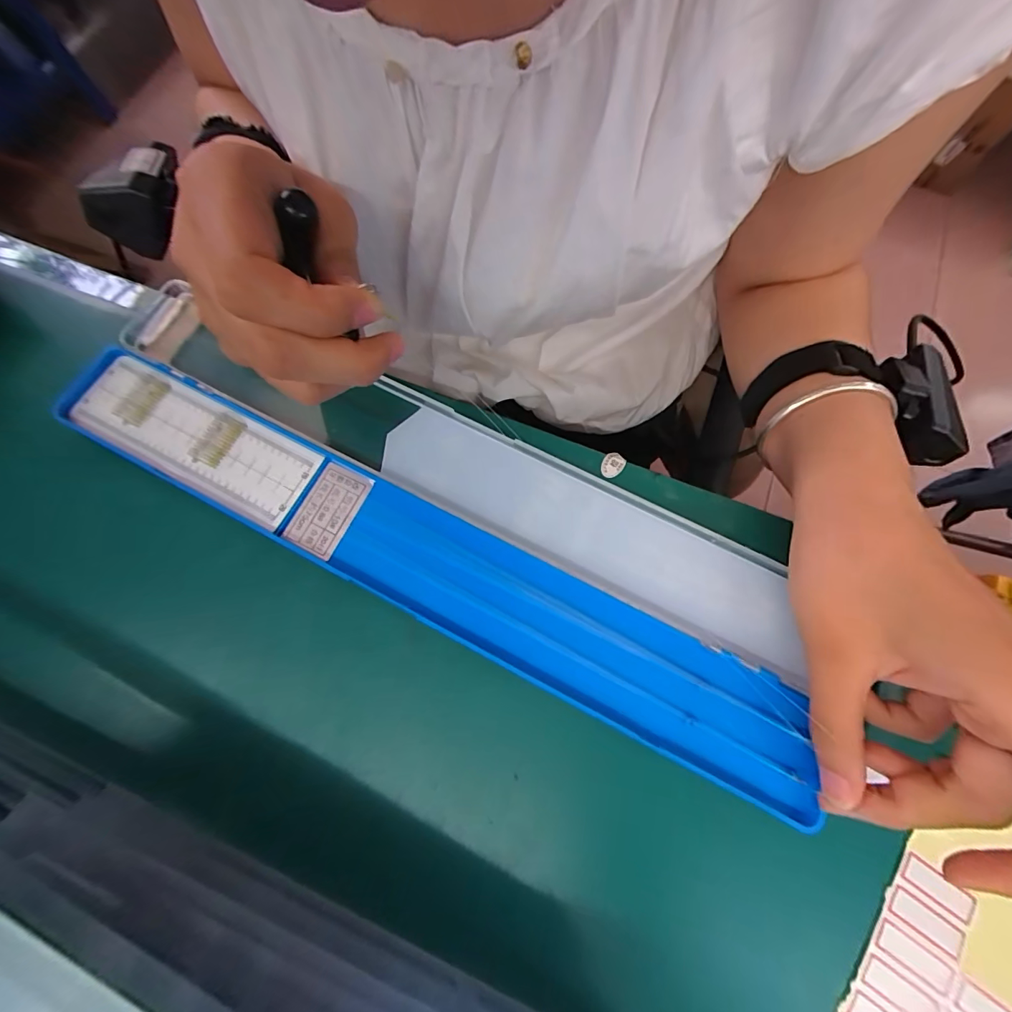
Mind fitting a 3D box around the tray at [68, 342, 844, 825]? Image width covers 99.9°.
[{"bbox_3d":[-0.053,0.024,0.228,0.425,0.014,0.059,26,75,8],"label":"tray"}]

